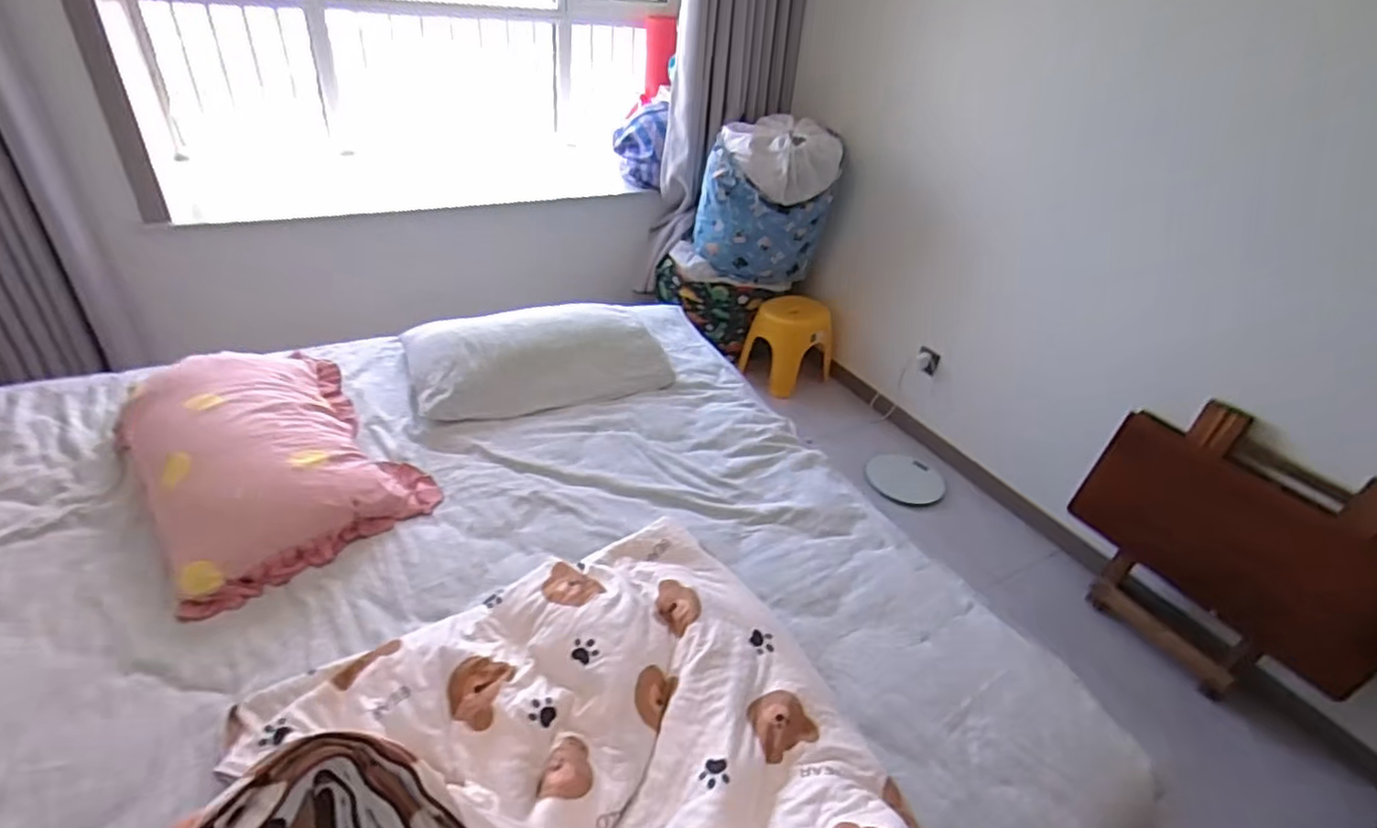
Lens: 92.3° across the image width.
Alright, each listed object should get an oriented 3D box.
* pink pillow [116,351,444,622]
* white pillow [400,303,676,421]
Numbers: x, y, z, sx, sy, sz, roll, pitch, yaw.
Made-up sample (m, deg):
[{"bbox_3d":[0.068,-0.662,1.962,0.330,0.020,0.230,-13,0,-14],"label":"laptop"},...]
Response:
[{"bbox_3d":[-0.851,0.043,1.326,0.444,0.132,0.670,-27,47,-38],"label":"pink pillow"},{"bbox_3d":[-0.392,-0.161,1.732,0.620,0.102,0.383,-13,41,-24],"label":"white pillow"}]

